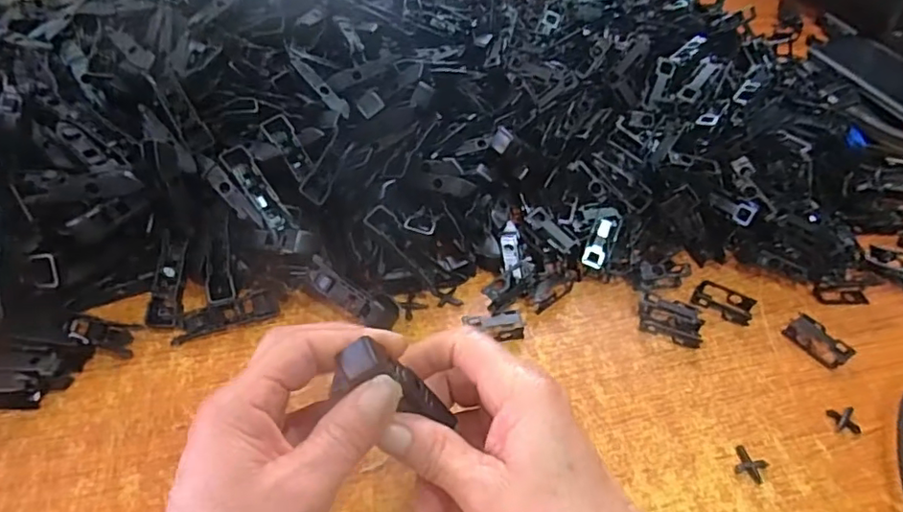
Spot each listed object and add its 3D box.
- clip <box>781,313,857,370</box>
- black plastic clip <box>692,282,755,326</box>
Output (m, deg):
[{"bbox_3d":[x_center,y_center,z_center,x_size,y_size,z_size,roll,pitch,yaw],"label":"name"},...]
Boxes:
[{"bbox_3d":[0.246,0.058,0.388,0.021,0.011,0.038,-22,51,-24],"label":"clip"},{"bbox_3d":[0.193,0.032,0.409,0.040,0.010,0.022,29,50,22],"label":"black plastic clip"}]

